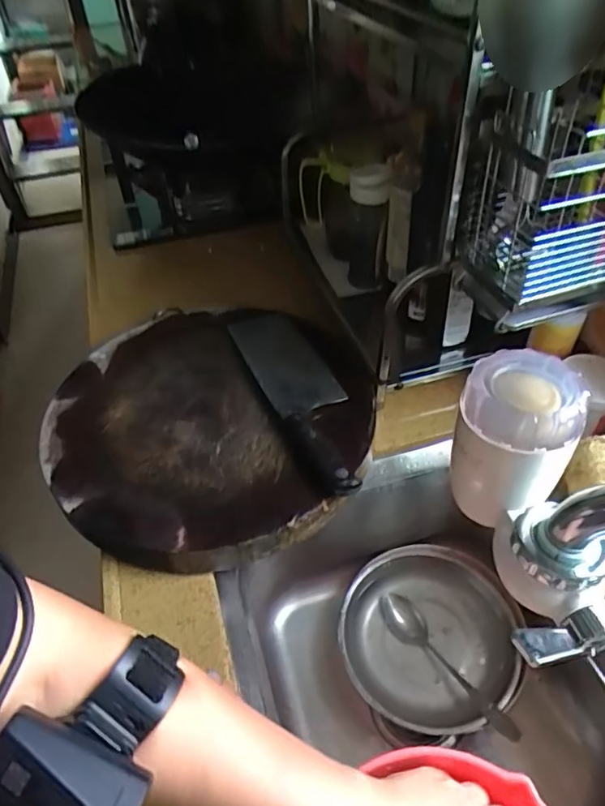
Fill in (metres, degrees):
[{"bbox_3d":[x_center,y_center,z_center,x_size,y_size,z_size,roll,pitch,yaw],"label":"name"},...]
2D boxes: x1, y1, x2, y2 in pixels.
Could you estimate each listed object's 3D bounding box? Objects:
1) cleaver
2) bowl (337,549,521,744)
[{"bbox_3d":[-0.003,-0.018,0.607,0.077,0.026,0.294,-18,48,-14],"label":"cleaver"},{"bbox_3d":[0.145,0.261,0.640,0.190,0.073,0.194,-2,46,2],"label":"bowl"}]

